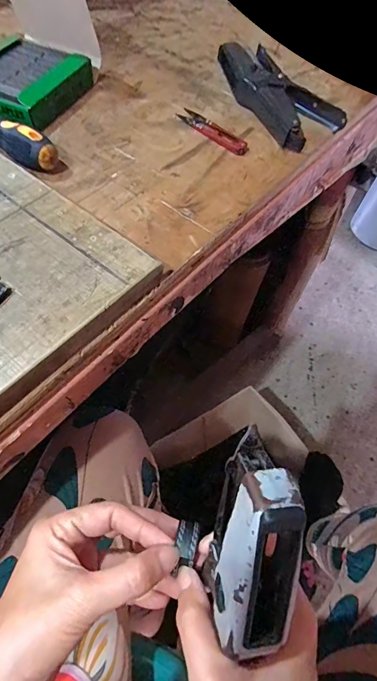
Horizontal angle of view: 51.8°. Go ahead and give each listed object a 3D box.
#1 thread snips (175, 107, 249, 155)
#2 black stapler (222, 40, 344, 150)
[{"bbox_3d":[0.028,-0.239,0.441,0.026,0.004,0.098,-39,69,-23],"label":"thread snips"},{"bbox_3d":[0.111,-0.303,0.470,0.089,0.032,0.185,-20,62,-15],"label":"black stapler"}]

